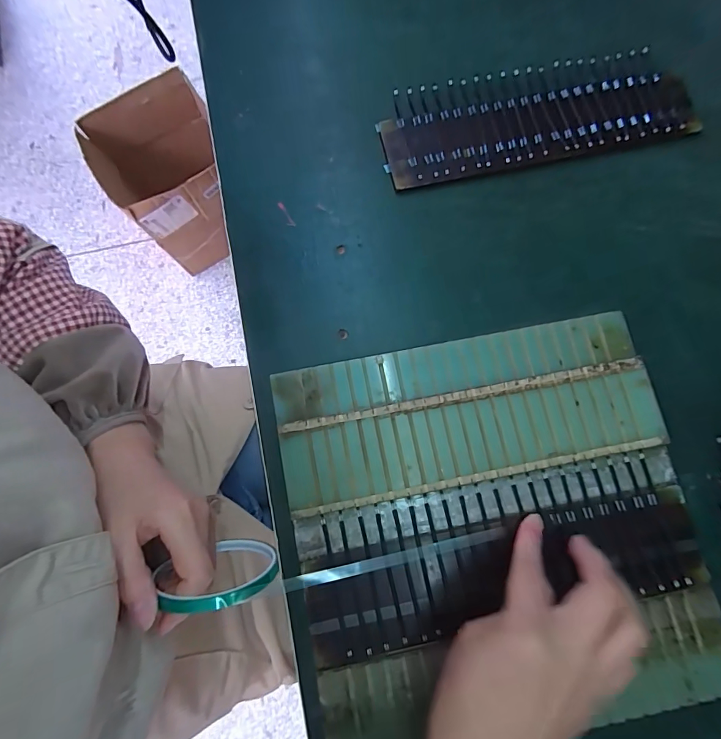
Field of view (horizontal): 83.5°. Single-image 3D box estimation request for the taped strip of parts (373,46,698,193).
[{"bbox_3d":[0.143,-0.213,0.337,0.254,0.008,0.089,-12,79,-3],"label":"taped strip of parts"}]

